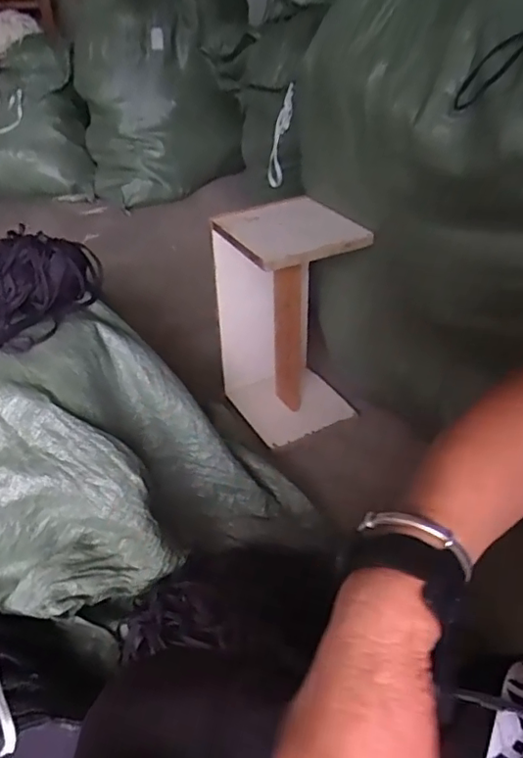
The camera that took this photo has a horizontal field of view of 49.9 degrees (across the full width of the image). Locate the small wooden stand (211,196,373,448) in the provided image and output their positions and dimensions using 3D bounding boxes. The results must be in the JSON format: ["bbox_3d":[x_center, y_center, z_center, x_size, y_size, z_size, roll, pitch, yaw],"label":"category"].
[{"bbox_3d":[0.054,-0.098,1.101,0.225,0.451,0.184,-18,42,-22],"label":"small wooden stand"}]

